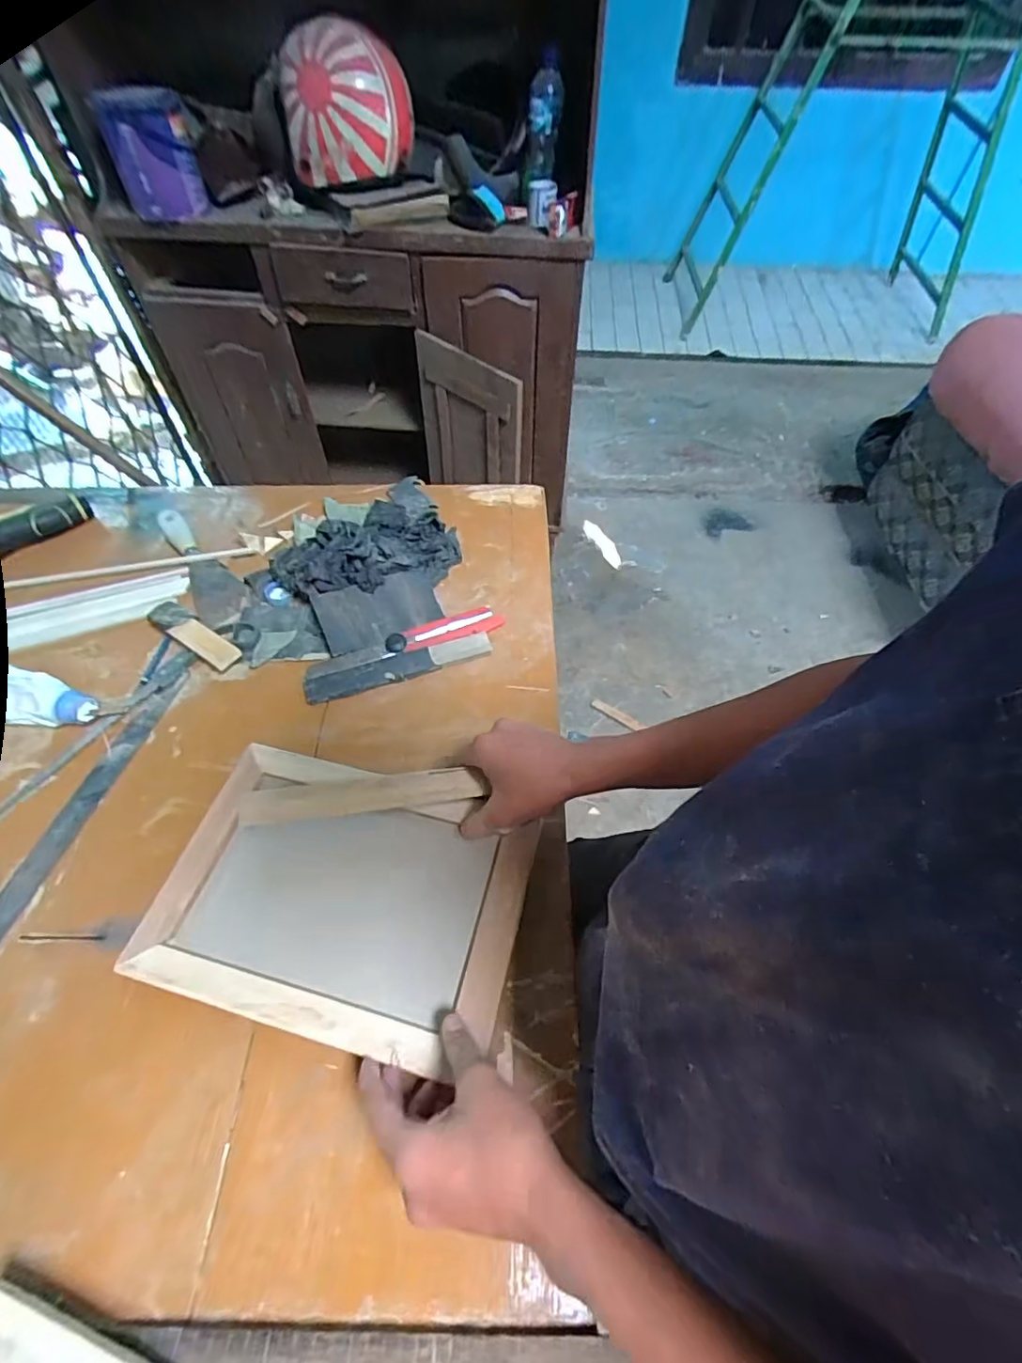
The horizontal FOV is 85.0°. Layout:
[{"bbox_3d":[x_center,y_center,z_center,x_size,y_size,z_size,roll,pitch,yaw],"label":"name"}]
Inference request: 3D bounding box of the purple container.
[{"bbox_3d":[-0.648,-0.963,1.021,0.151,0.172,0.093,-20,58,-15],"label":"purple container"}]

